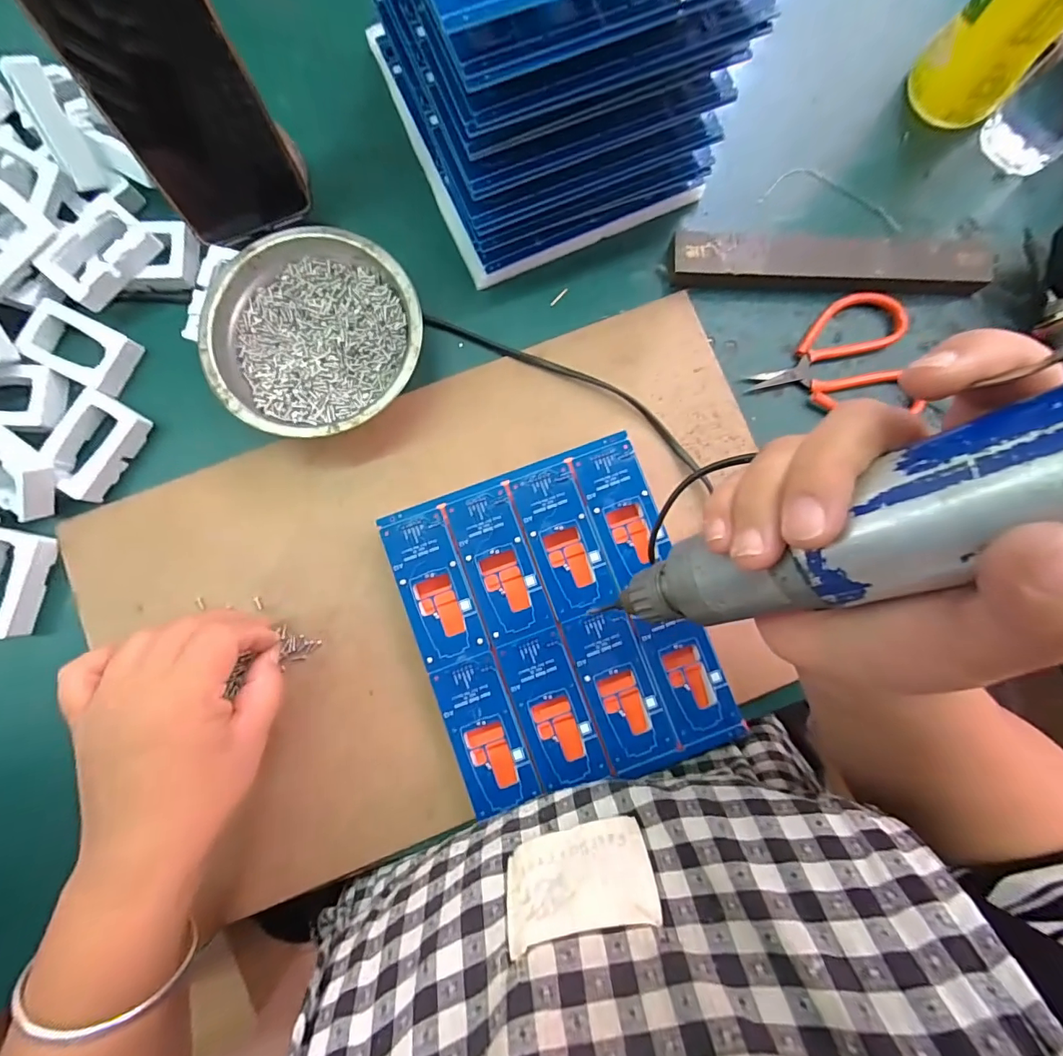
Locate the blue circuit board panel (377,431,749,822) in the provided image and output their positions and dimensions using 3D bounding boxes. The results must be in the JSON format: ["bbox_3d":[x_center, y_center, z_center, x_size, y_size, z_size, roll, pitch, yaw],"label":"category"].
[{"bbox_3d":[0.015,0.057,0.290,0.157,0.021,0.183,-20,85,-3],"label":"blue circuit board panel"}]

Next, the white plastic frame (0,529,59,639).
[{"bbox_3d":[-0.319,0.033,0.290,0.040,0.013,0.062,11,85,0],"label":"white plastic frame"}]

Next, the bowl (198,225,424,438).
[{"bbox_3d":[-0.130,-0.115,0.297,0.123,0.032,0.123,0,85,-1],"label":"bowl"}]

